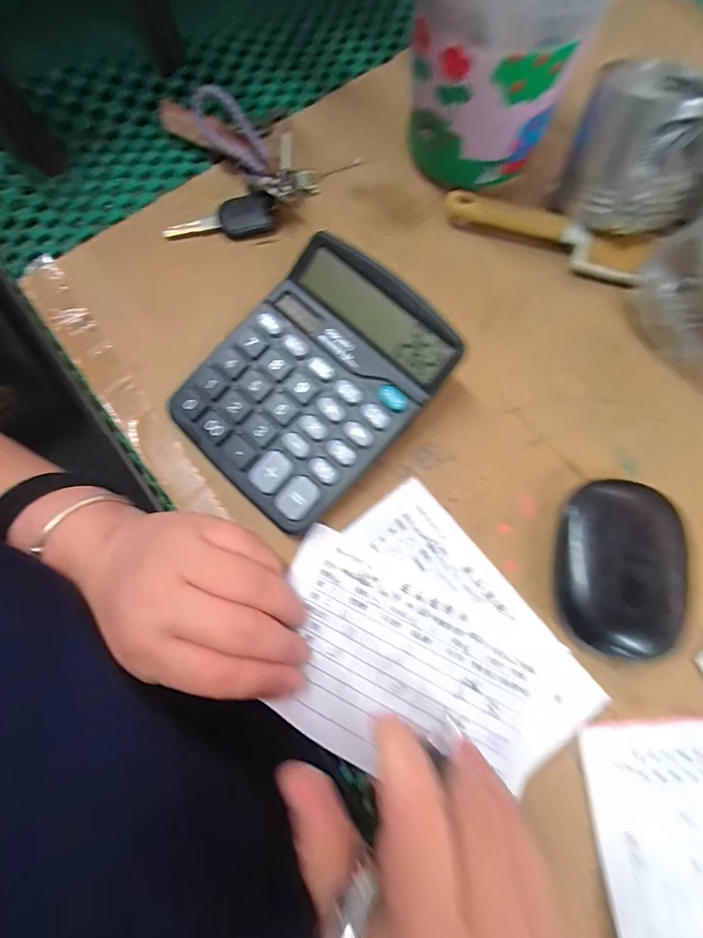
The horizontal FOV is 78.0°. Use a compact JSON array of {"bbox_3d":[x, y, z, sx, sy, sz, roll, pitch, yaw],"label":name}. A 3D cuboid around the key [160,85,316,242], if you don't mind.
[{"bbox_3d":[-0.082,-0.222,0.307,0.107,0.029,0.115,-5,75,-1],"label":"key"}]

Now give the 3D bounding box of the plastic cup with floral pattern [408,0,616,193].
[{"bbox_3d":[0.086,-0.260,0.260,0.122,0.132,0.128,0,75,0],"label":"plastic cup with floral pattern"}]

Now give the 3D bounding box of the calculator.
[{"bbox_3d":[-0.024,-0.049,0.249,0.112,0.046,0.138,43,79,11],"label":"calculator"}]

